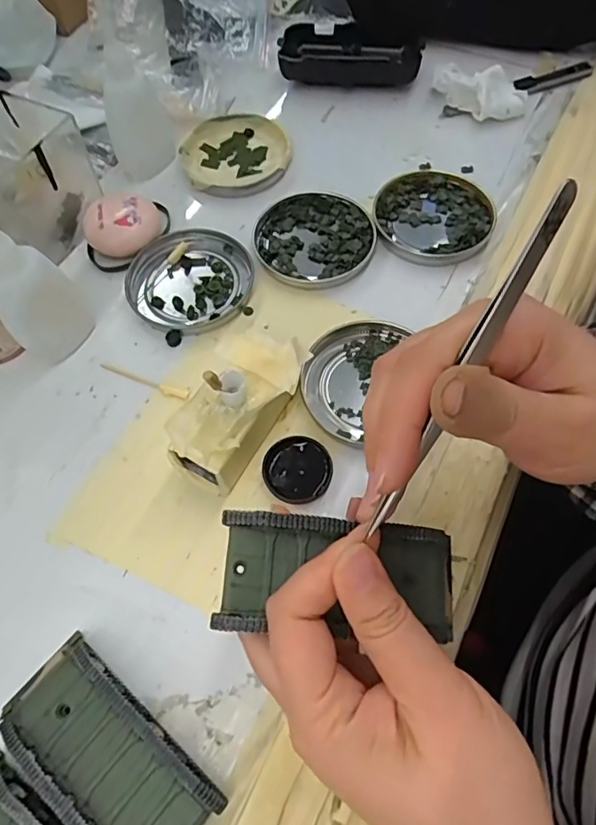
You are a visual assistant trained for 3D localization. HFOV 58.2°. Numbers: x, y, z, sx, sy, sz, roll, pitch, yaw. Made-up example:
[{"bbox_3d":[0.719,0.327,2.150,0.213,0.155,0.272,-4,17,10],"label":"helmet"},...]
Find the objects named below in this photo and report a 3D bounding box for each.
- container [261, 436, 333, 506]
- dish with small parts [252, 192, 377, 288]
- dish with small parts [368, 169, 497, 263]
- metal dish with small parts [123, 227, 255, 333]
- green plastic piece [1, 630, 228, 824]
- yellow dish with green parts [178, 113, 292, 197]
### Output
[{"bbox_3d":[0.000,0.030,0.281,0.035,0.007,0.034,0,62,1],"label":"container"},{"bbox_3d":[0.011,-0.115,0.354,0.078,0.009,0.077,0,62,1],"label":"dish with small parts"},{"bbox_3d":[0.092,-0.135,0.362,0.078,0.009,0.075,0,62,1],"label":"dish with small parts"},{"bbox_3d":[-0.070,-0.086,0.343,0.073,0.008,0.078,0,62,1],"label":"metal dish with small parts"},{"bbox_3d":[-0.080,0.140,0.220,0.095,0.018,0.045,37,69,18],"label":"green plastic piece"},{"bbox_3d":[-0.046,-0.191,0.393,0.077,0.009,0.078,-1,62,2],"label":"yellow dish with green parts"}]

